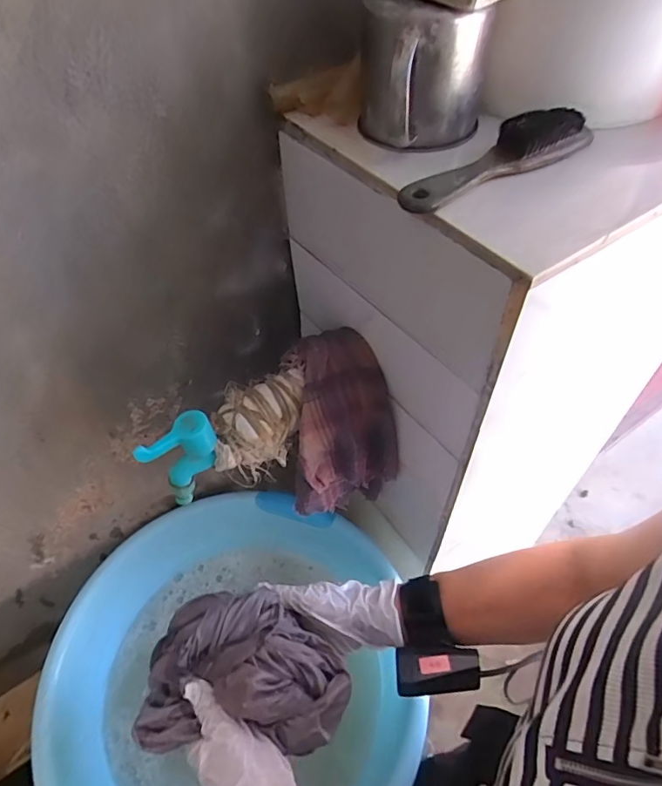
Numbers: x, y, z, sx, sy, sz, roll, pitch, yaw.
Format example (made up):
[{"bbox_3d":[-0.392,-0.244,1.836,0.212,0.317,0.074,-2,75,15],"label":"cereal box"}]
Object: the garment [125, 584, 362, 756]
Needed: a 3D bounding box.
[{"bbox_3d":[-0.065,0.215,0.396,0.152,0.052,0.104,0,51,2],"label":"garment"}]

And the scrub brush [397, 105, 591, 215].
[{"bbox_3d":[0.113,-0.160,0.337,0.156,0.027,0.027,-26,55,-18],"label":"scrub brush"}]

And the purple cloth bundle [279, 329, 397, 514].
[{"bbox_3d":[0.007,0.033,0.533,0.110,0.187,0.101,-14,52,-10],"label":"purple cloth bundle"}]

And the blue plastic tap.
[{"bbox_3d":[-0.130,0.057,0.443,0.062,0.088,0.025,-25,54,-18],"label":"blue plastic tap"}]

